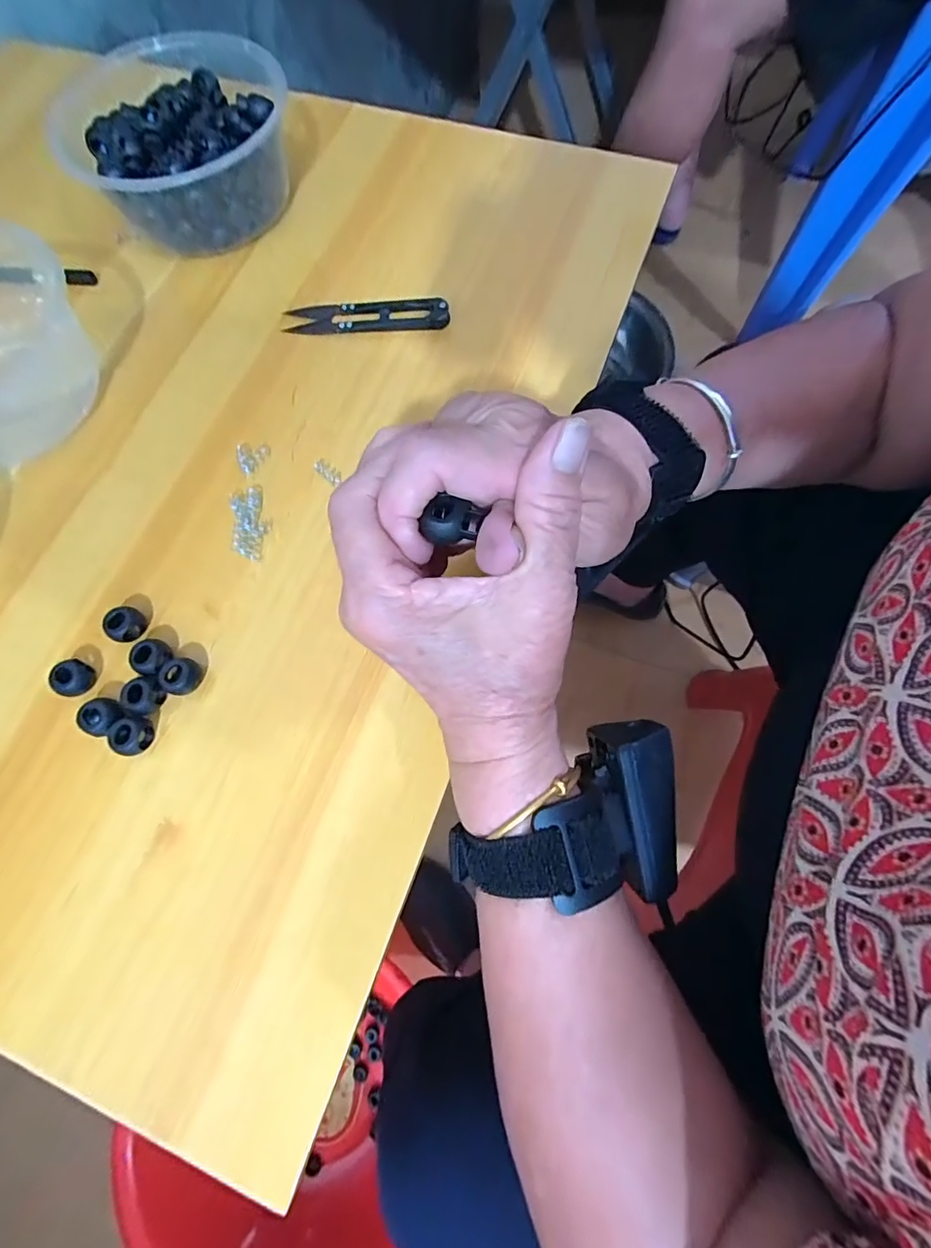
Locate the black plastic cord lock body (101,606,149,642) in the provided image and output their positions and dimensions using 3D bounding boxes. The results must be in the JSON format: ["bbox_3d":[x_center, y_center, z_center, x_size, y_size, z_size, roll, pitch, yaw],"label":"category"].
[{"bbox_3d":[-0.166,0.001,0.244,0.014,0.013,0.015,-1,73,2],"label":"black plastic cord lock body"}]

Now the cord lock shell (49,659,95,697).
[{"bbox_3d":[-0.186,0.026,0.236,0.014,0.012,0.015,-1,73,2],"label":"cord lock shell"}]

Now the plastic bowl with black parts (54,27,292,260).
[{"bbox_3d":[-0.175,-0.289,0.311,0.136,0.061,0.118,-17,73,-3],"label":"plastic bowl with black parts"}]

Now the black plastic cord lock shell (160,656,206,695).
[{"bbox_3d":[-0.134,0.025,0.235,0.014,0.015,0.017,19,75,7],"label":"black plastic cord lock shell"}]

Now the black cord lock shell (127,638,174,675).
[{"bbox_3d":[-0.150,0.016,0.238,0.014,0.012,0.017,13,74,6],"label":"black cord lock shell"}]

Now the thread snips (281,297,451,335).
[{"bbox_3d":[-0.059,-0.188,0.301,0.098,0.009,0.021,-1,73,2],"label":"thread snips"}]

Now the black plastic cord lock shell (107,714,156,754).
[{"bbox_3d":[-0.153,0.051,0.229,0.015,0.012,0.017,11,74,5],"label":"black plastic cord lock shell"}]

